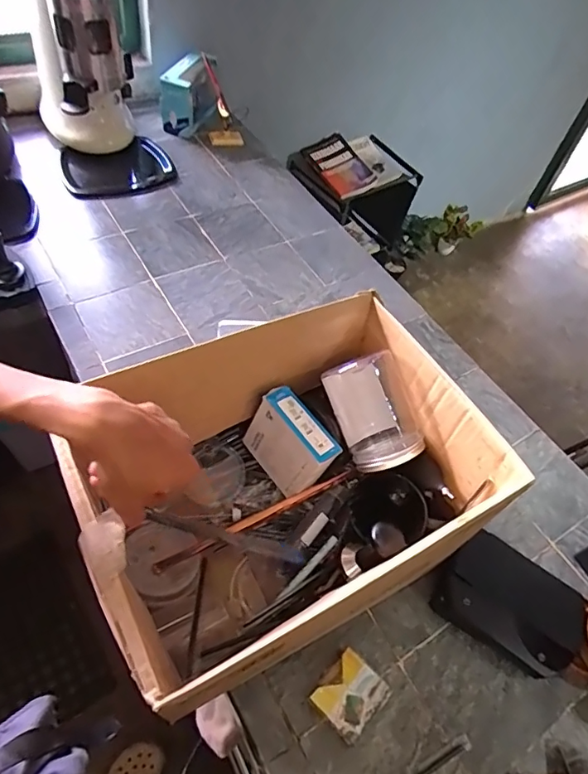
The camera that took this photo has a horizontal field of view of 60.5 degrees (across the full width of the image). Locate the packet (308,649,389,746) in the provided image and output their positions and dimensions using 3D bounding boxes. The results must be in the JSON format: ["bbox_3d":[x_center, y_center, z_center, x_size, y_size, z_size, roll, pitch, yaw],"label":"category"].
[{"bbox_3d":[0.063,0.348,0.570,0.071,0.033,0.065,-36,66,-30],"label":"packet"}]

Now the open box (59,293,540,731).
[{"bbox_3d":[-0.006,0.117,0.583,0.399,0.240,0.296,-18,54,-20],"label":"open box"}]

